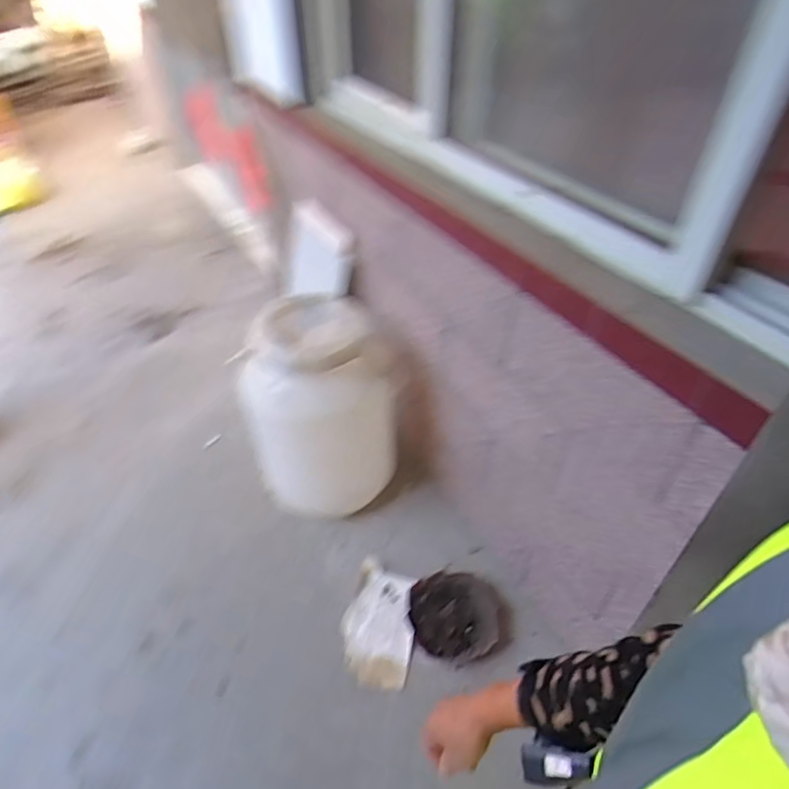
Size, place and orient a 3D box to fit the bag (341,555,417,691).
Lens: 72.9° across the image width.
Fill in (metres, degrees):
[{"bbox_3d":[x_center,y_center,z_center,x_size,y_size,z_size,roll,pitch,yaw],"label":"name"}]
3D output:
[{"bbox_3d":[-0.035,0.571,1.361,0.180,0.045,0.297,7,43,11],"label":"bag"}]

